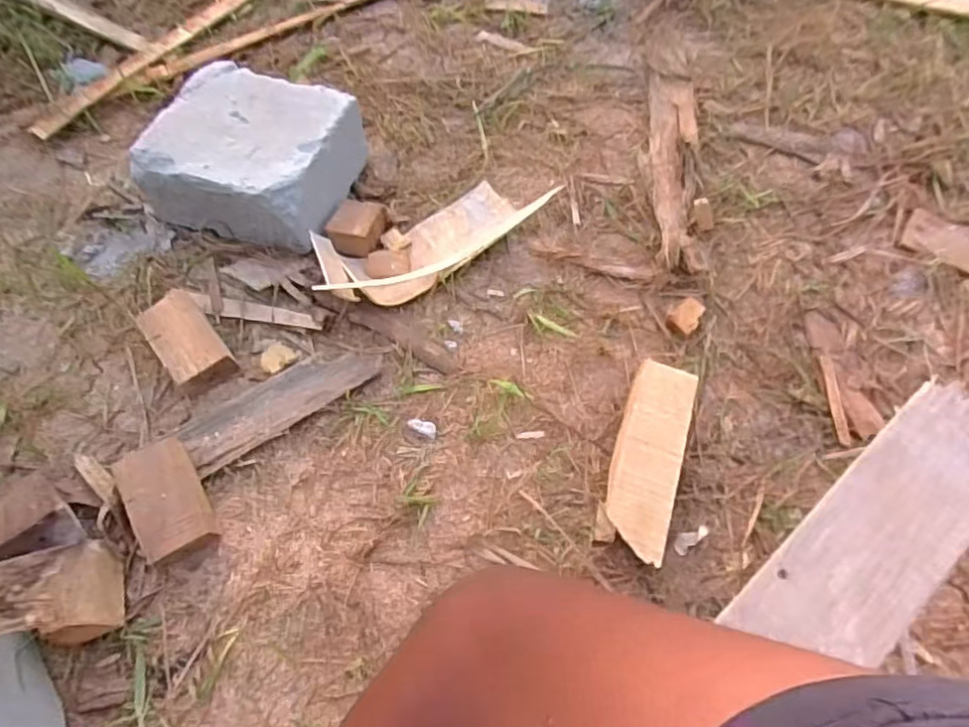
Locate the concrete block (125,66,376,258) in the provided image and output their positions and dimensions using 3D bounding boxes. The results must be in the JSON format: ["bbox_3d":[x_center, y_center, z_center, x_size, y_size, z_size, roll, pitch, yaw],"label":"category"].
[{"bbox_3d":[-0.266,-0.240,0.716,0.208,0.090,0.175,15,63,5],"label":"concrete block"}]

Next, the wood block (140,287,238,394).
[{"bbox_3d":[-0.314,-0.024,0.651,0.060,0.038,0.107,-35,69,-19],"label":"wood block"}]

